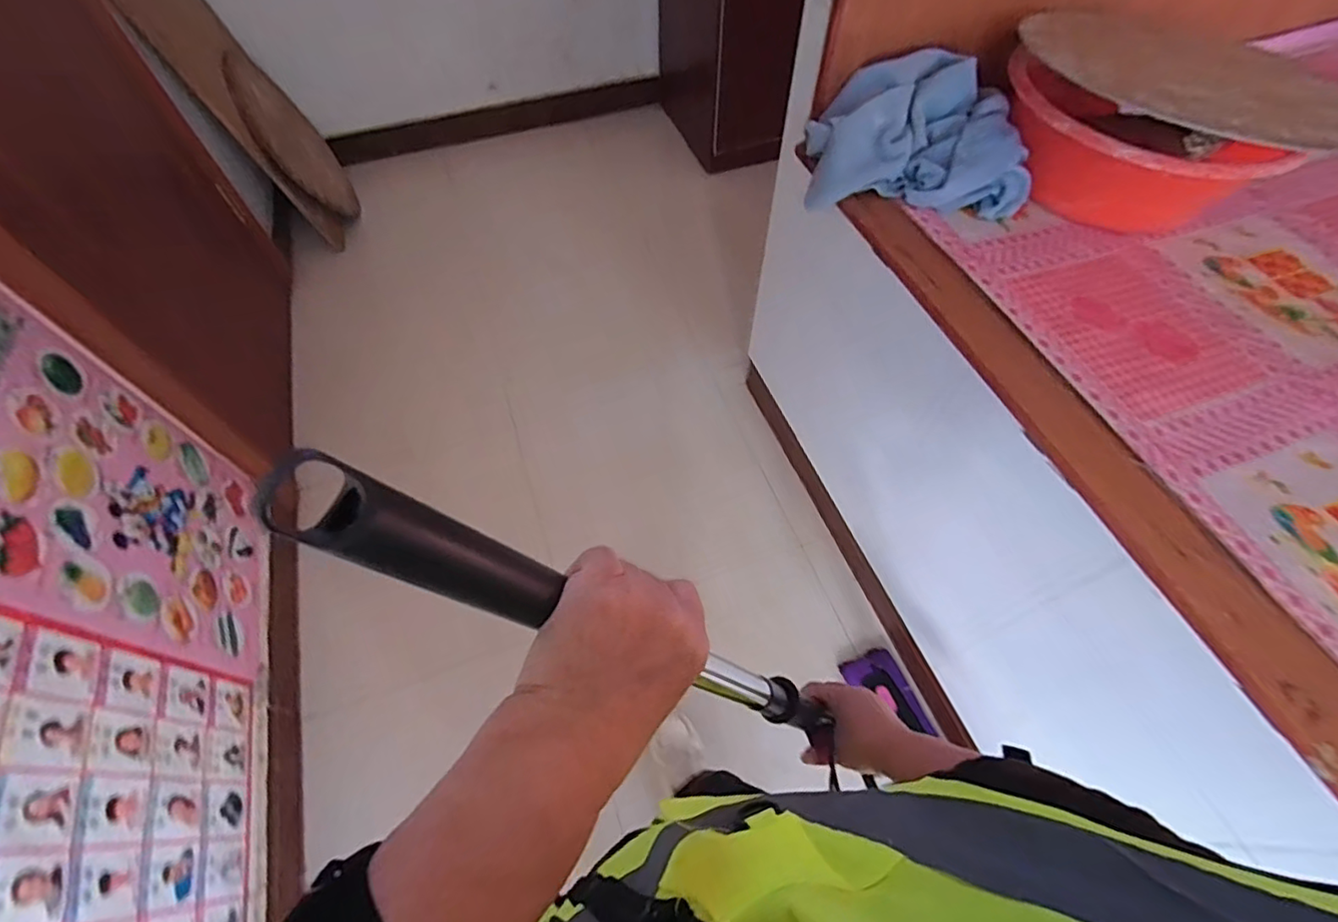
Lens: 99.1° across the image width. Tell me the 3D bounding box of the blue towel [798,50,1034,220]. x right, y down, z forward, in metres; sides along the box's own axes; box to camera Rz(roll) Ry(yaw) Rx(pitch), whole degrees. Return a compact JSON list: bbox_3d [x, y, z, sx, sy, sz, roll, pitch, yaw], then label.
[{"bbox_3d":[0.408,-0.539,0.940,0.347,0.086,0.263,0,91,6],"label":"blue towel"}]

